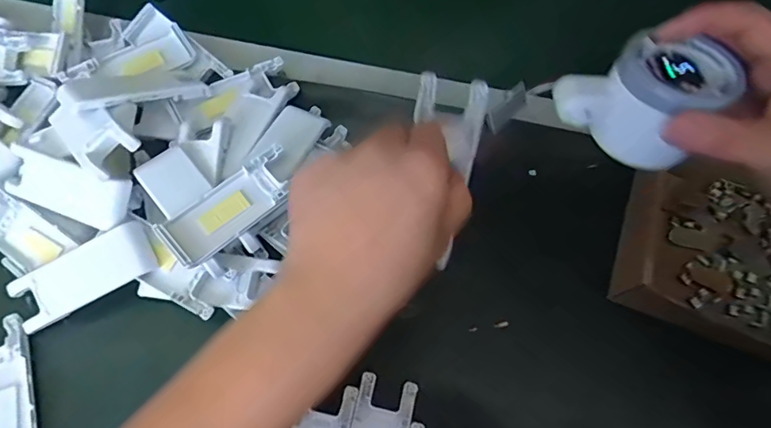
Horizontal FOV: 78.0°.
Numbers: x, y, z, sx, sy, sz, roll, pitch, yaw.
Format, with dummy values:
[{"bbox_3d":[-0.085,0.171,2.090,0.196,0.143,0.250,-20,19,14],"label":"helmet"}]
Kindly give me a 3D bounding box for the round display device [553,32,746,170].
[{"bbox_3d":[0.135,-0.064,0.251,0.068,0.043,0.062,1,66,-3],"label":"round display device"}]

